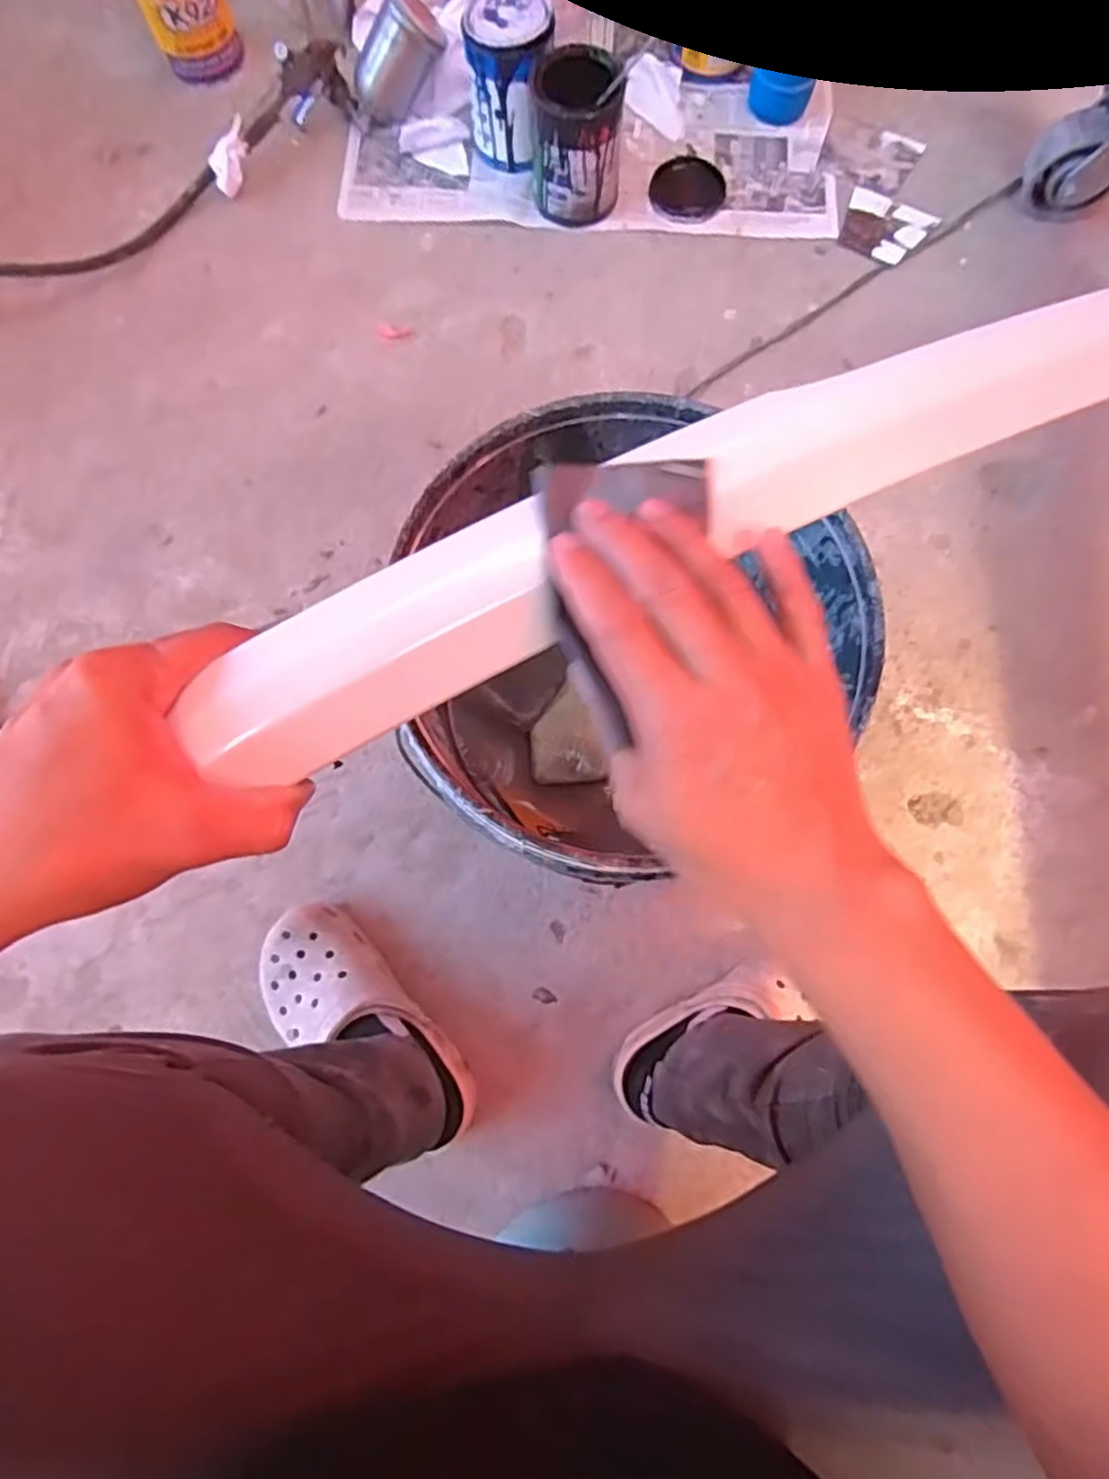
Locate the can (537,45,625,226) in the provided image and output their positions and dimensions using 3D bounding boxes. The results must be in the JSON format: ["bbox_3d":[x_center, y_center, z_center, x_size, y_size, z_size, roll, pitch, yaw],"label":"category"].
[{"bbox_3d":[0.027,-0.699,0.839,0.096,0.133,0.101,0,77,1],"label":"can"}]

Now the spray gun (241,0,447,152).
[{"bbox_3d":[-0.263,-0.813,0.884,0.263,0.111,0.076,-12,77,-2],"label":"spray gun"}]

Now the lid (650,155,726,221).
[{"bbox_3d":[0.169,-0.694,0.903,0.089,0.005,0.091,0,77,1],"label":"lid"}]

